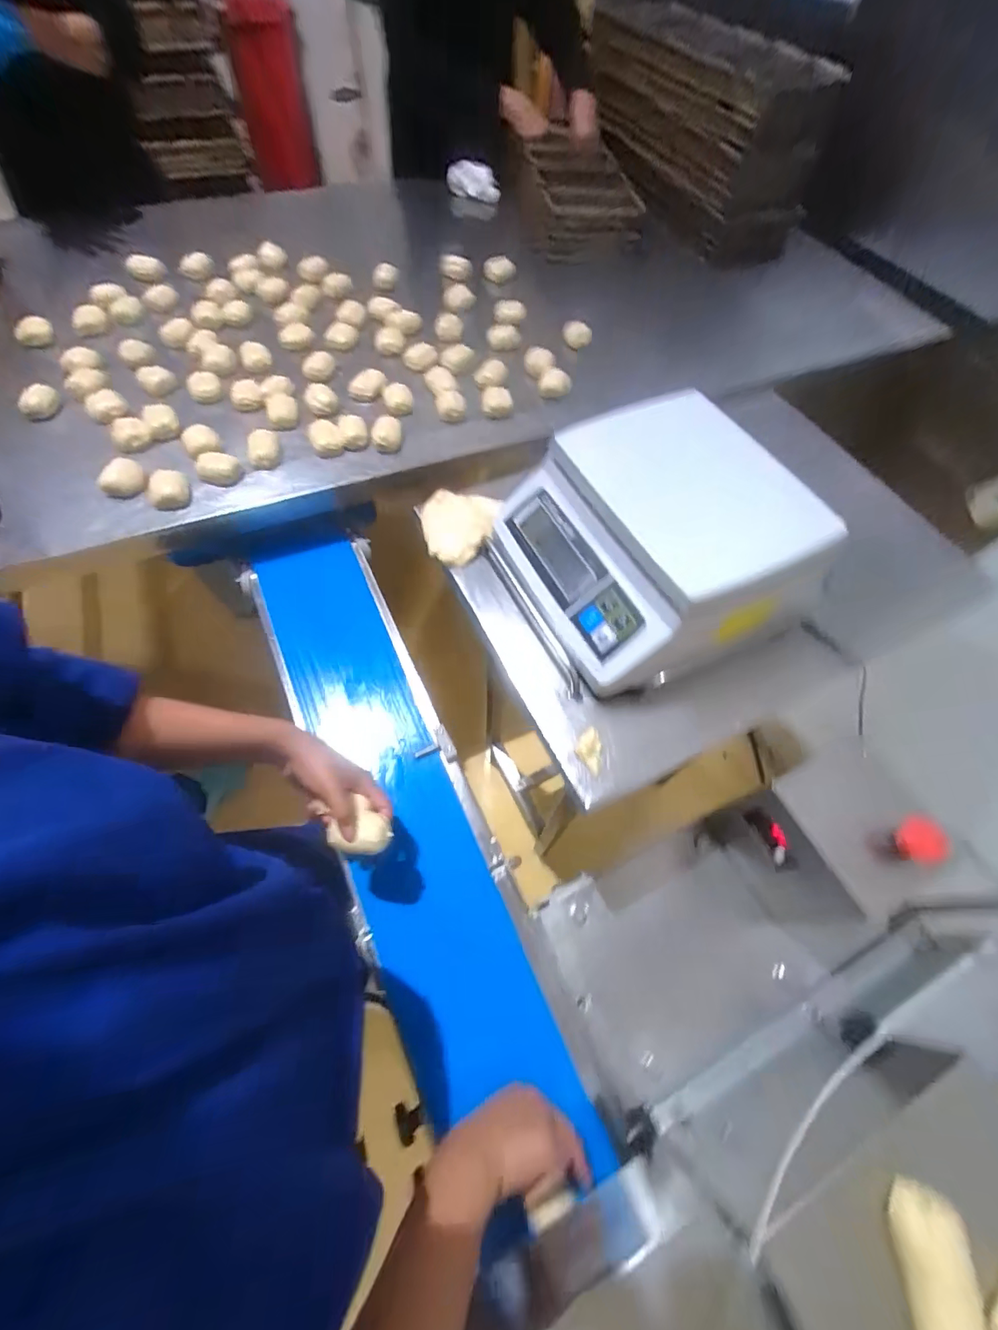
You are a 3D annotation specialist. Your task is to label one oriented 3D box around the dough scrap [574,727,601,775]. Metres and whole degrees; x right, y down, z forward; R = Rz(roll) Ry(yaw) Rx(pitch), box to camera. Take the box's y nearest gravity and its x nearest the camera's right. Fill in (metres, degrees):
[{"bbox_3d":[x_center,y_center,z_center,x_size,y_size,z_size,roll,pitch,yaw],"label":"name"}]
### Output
[{"bbox_3d":[0.085,0.080,0.463,0.022,0.007,0.041,11,61,3],"label":"dough scrap"}]

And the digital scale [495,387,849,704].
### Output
[{"bbox_3d":[0.149,-0.141,0.506,0.245,0.128,0.277,-24,66,-16],"label":"digital scale"}]

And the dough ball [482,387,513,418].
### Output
[{"bbox_3d":[-0.003,-0.443,0.825,0.051,0.027,0.045,4,61,-1],"label":"dough ball"}]

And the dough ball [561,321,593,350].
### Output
[{"bbox_3d":[0.144,-0.608,0.905,0.054,0.042,0.032,14,62,4],"label":"dough ball"}]

